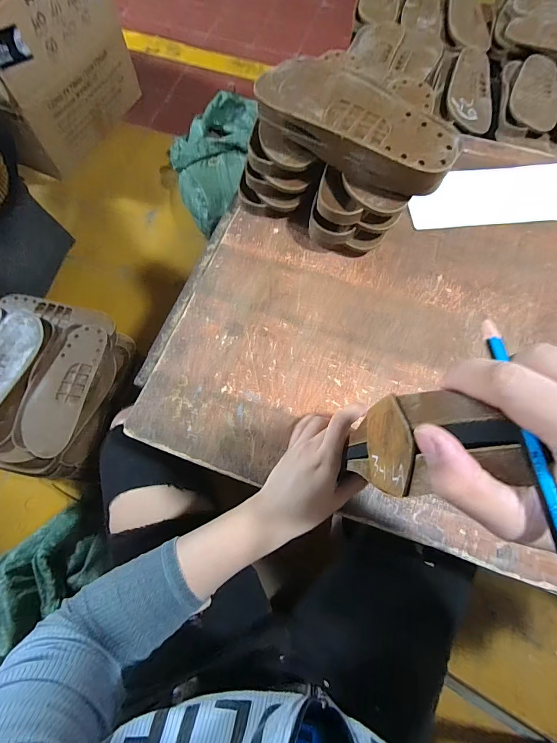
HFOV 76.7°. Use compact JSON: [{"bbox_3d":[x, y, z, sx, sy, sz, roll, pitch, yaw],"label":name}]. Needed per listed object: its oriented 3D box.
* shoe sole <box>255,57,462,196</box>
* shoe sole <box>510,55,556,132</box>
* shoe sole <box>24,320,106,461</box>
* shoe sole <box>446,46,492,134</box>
[{"bbox_3d":[0.089,-0.281,0.407,0.235,0.046,0.102,32,74,11],"label":"shoe sole"},{"bbox_3d":[0.549,-0.602,0.760,0.092,0.024,0.226,15,71,3],"label":"shoe sole"},{"bbox_3d":[-0.369,0.026,0.609,0.084,0.024,0.228,11,71,4],"label":"shoe sole"},{"bbox_3d":[0.421,-0.625,0.766,0.090,0.024,0.253,14,71,3],"label":"shoe sole"}]

